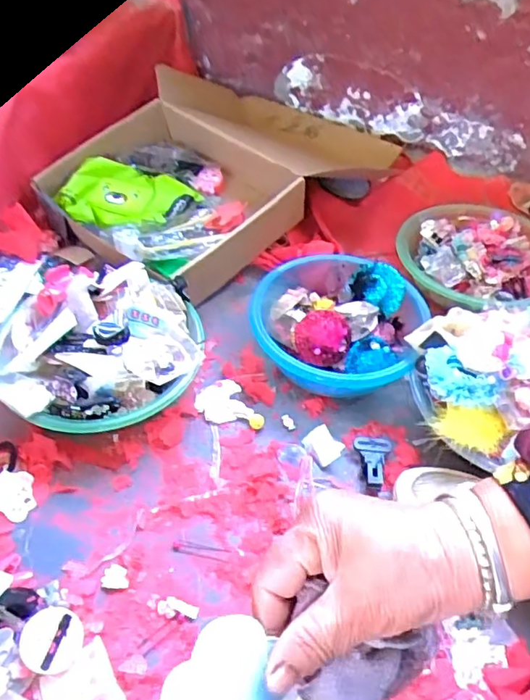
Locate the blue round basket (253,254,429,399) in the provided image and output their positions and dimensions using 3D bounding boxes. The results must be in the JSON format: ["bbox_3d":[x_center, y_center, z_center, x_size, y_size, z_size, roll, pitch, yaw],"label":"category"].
[{"bbox_3d":[0.093,-0.027,0.730,0.207,0.086,0.211,3,48,-3],"label":"blue round basket"}]

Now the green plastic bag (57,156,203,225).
[{"bbox_3d":[-0.218,-0.240,0.877,0.200,0.033,0.133,20,49,16],"label":"green plastic bag"}]

